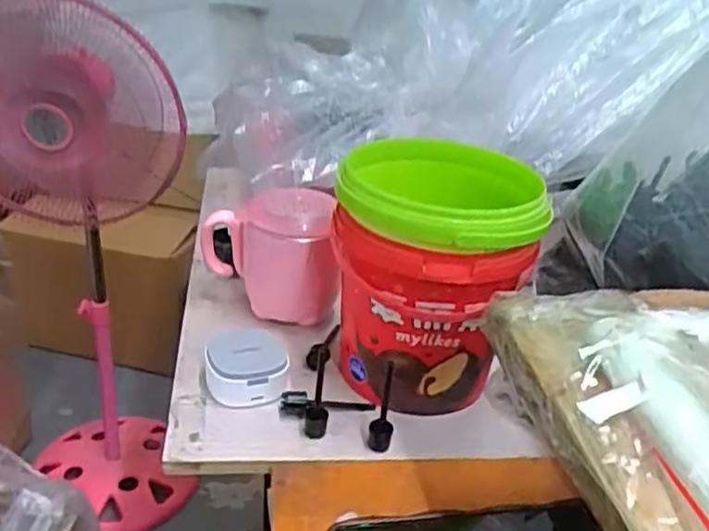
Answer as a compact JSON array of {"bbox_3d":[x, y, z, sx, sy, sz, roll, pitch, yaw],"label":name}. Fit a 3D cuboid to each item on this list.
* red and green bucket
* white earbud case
[{"bbox_3d":[0.046,0.010,0.488,0.123,0.154,0.125,5,28,-2],"label":"red and green bucket"},{"bbox_3d":[-0.073,0.068,0.484,0.053,0.030,0.048,1,28,-9],"label":"white earbud case"}]

